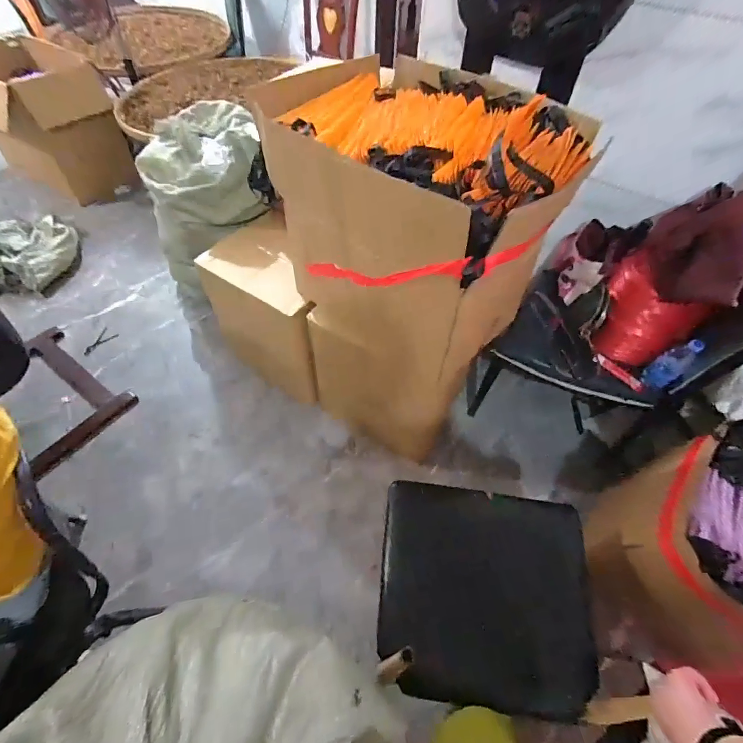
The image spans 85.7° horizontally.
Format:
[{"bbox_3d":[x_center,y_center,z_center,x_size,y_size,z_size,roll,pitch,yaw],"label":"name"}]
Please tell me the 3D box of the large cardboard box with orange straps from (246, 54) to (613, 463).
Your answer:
[{"bbox_3d":[0.100,-0.254,1.230,0.637,0.996,0.537,35,60,21],"label":"large cardboard box with orange straps"}]

